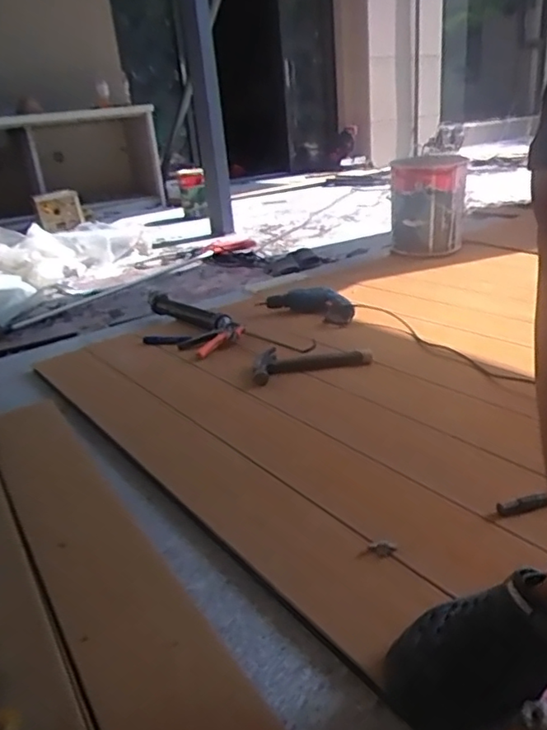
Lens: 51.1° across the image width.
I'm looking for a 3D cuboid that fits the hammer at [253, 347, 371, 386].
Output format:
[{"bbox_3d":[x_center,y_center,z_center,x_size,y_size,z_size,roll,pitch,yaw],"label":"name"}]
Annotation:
[{"bbox_3d":[0.091,-0.009,1.333,0.270,0.028,0.131,-5,23,1],"label":"hammer"}]

